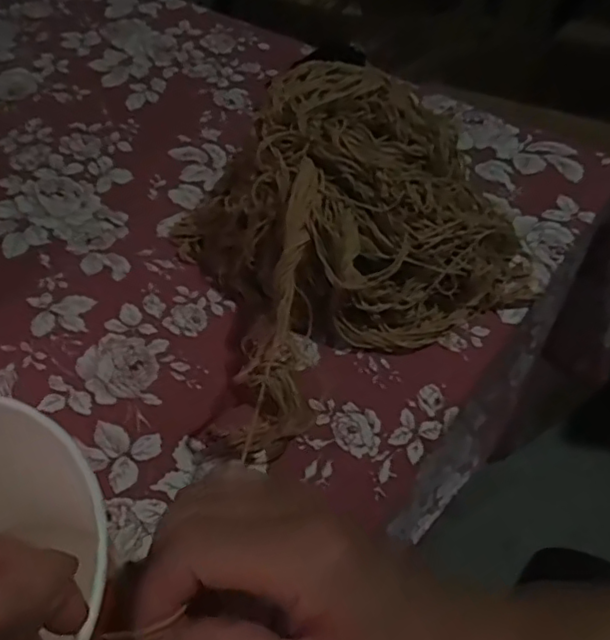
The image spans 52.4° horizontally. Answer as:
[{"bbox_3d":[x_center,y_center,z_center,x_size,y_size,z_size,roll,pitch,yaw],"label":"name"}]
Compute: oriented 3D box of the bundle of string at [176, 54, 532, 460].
[{"bbox_3d":[0.040,-0.073,0.439,0.248,0.120,0.193,-17,53,-10],"label":"bundle of string"}]

